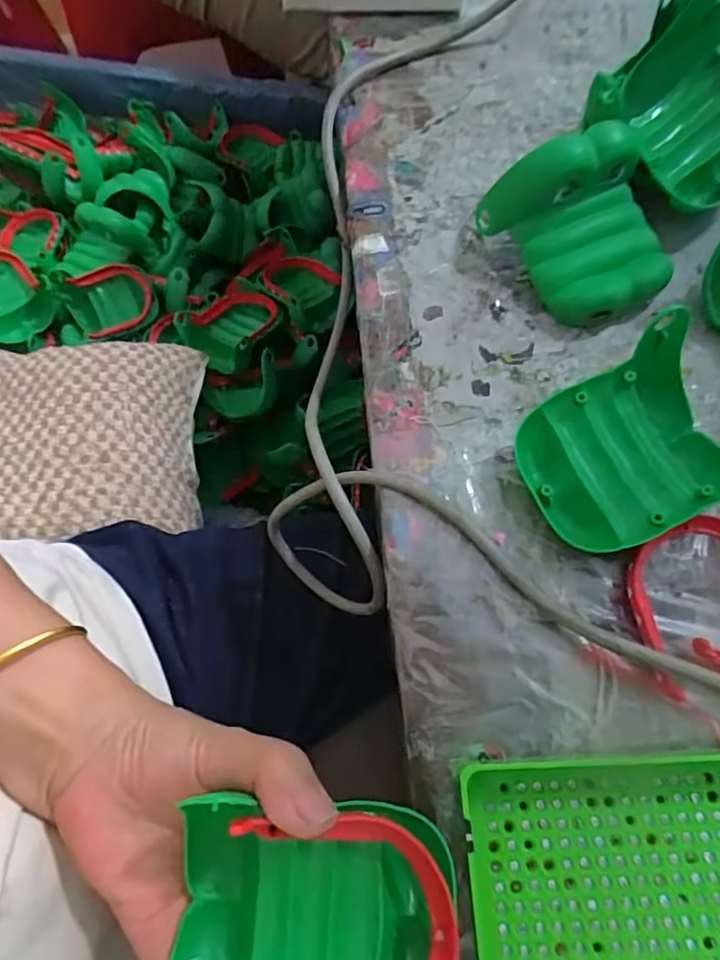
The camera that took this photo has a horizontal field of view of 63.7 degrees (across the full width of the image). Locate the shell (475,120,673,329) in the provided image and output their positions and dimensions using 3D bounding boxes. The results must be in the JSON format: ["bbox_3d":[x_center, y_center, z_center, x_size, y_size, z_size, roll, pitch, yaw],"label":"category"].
[{"bbox_3d":[0.117,-0.133,0.303,0.068,0.061,0.088,-23,72,-7],"label":"shell"}]

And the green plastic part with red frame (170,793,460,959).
[{"bbox_3d":[-0.017,0.154,0.194,0.096,0.045,0.080,0,70,1],"label":"green plastic part with red frame"}]

